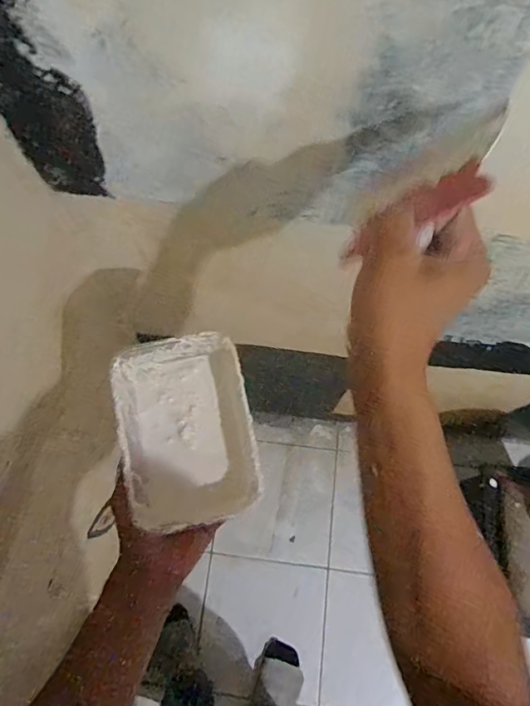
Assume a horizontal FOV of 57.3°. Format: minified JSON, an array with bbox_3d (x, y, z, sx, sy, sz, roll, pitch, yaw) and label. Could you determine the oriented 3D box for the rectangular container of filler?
[{"bbox_3d":[-0.070,0.072,0.451,0.116,0.056,0.165,-11,71,-6],"label":"rectangular container of filler"}]

